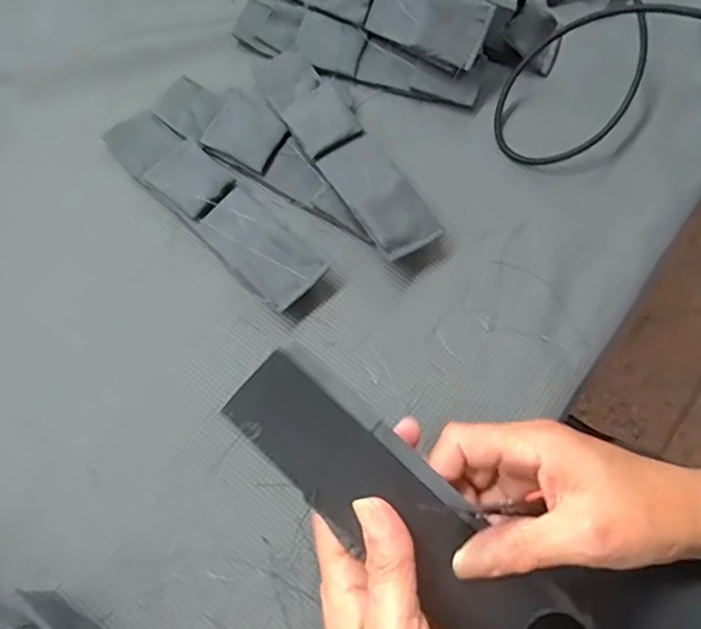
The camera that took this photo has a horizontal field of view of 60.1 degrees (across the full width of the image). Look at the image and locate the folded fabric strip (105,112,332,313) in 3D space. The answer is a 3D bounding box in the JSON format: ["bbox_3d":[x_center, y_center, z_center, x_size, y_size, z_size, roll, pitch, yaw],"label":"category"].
[{"bbox_3d":[-0.098,-0.078,0.429,0.192,0.016,0.048,42,74,13],"label":"folded fabric strip"}]

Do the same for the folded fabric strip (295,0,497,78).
[{"bbox_3d":[0.014,-0.251,0.474,0.204,0.019,0.050,32,105,18],"label":"folded fabric strip"}]

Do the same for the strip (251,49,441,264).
[{"bbox_3d":[-0.008,-0.125,0.441,0.049,0.028,0.201,-31,73,-12],"label":"strip"}]

